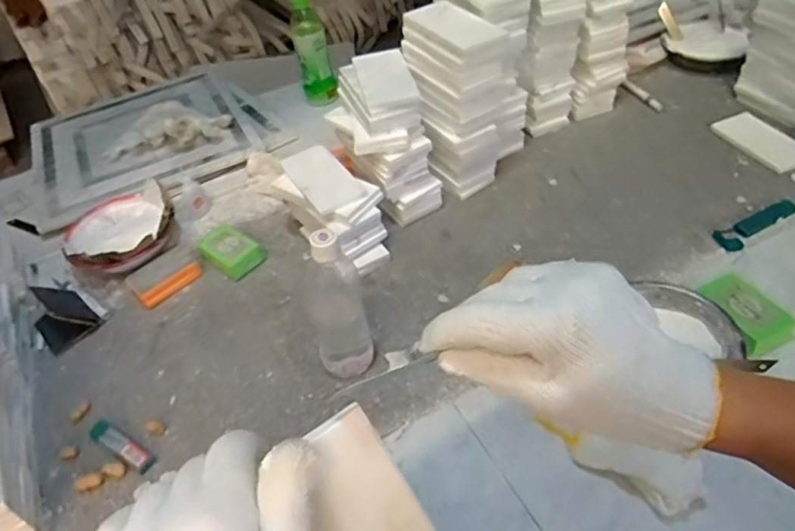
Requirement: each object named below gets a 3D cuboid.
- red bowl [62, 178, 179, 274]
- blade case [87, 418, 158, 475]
[{"bbox_3d":[-0.432,-0.062,0.923,0.166,0.062,0.175,-25,46,-16],"label":"red bowl"},{"bbox_3d":[-0.324,0.208,0.687,0.102,0.008,0.026,21,54,28],"label":"blade case"}]

